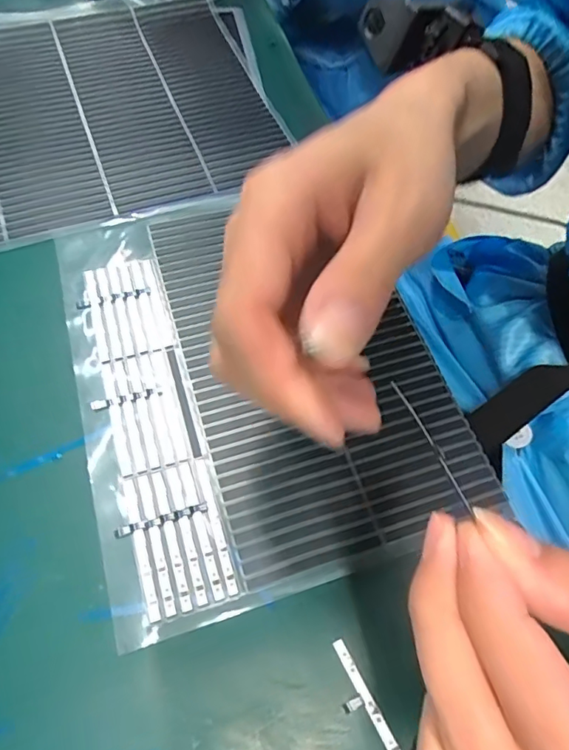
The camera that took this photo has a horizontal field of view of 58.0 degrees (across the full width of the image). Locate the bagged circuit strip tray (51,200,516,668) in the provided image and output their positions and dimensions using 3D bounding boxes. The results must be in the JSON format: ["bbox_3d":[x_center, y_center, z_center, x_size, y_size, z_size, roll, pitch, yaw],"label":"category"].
[{"bbox_3d":[-0.015,-0.009,0.268,0.177,0.004,0.223,-15,63,-12],"label":"bagged circuit strip tray"}]

